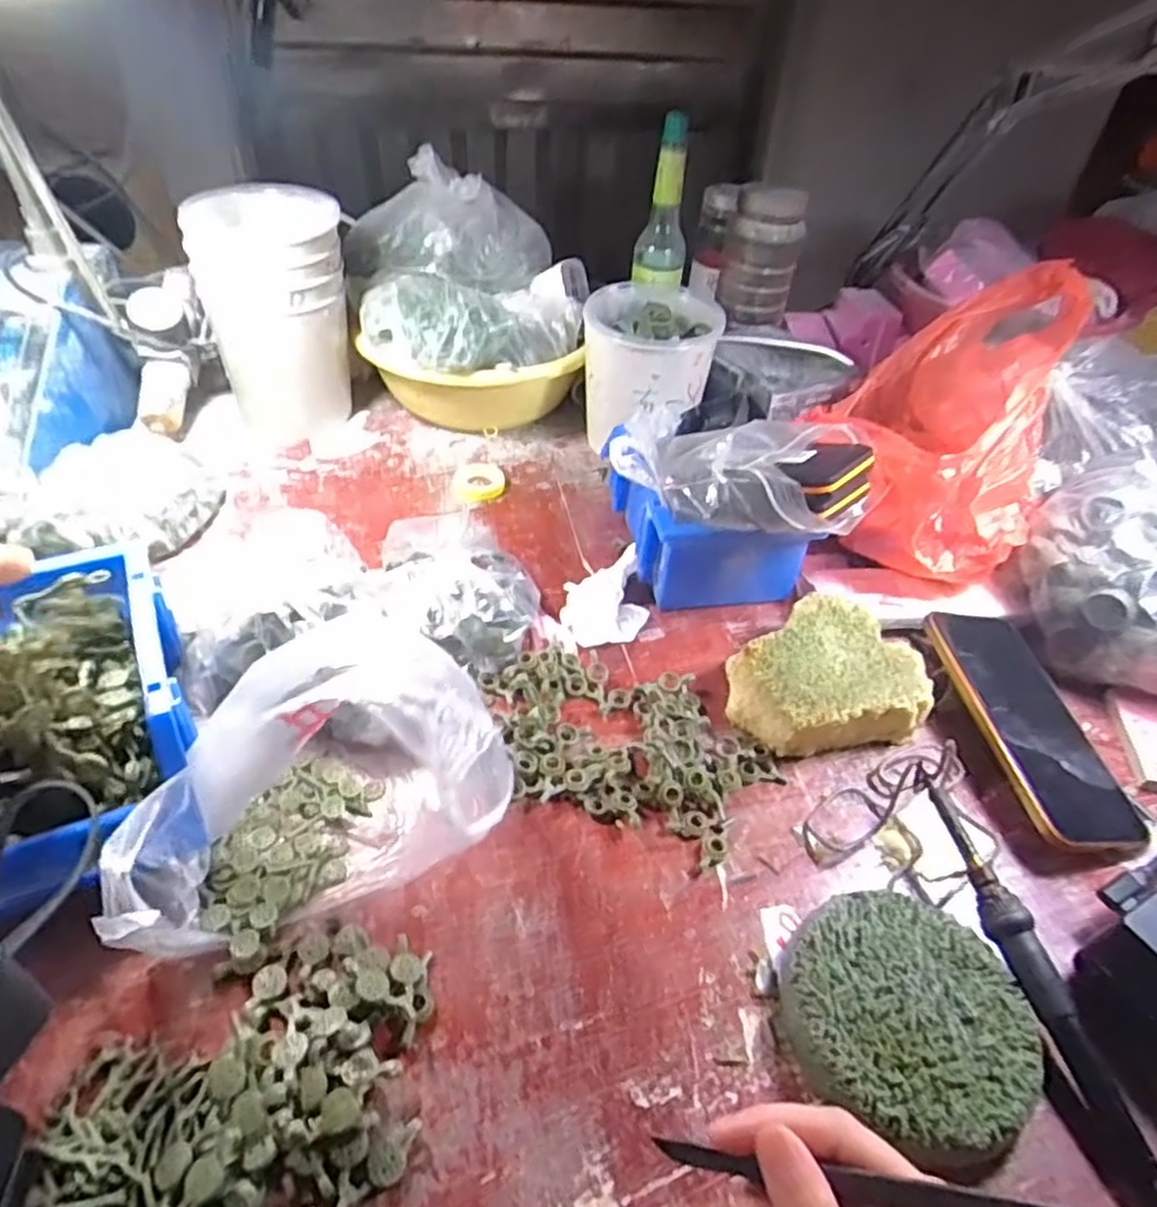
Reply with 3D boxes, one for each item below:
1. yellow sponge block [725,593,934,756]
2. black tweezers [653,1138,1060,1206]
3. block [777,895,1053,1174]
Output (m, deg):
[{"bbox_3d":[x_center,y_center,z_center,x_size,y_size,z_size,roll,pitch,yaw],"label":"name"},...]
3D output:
[{"bbox_3d":[0.148,0.044,0.460,0.108,0.040,0.094,-8,46,-13],"label":"yellow sponge block"},{"bbox_3d":[0.099,0.185,0.231,0.161,0.007,0.007,-14,36,30],"label":"black tweezers"},{"bbox_3d":[0.147,0.183,0.328,0.102,0.027,0.103,2,44,-2],"label":"block"}]

